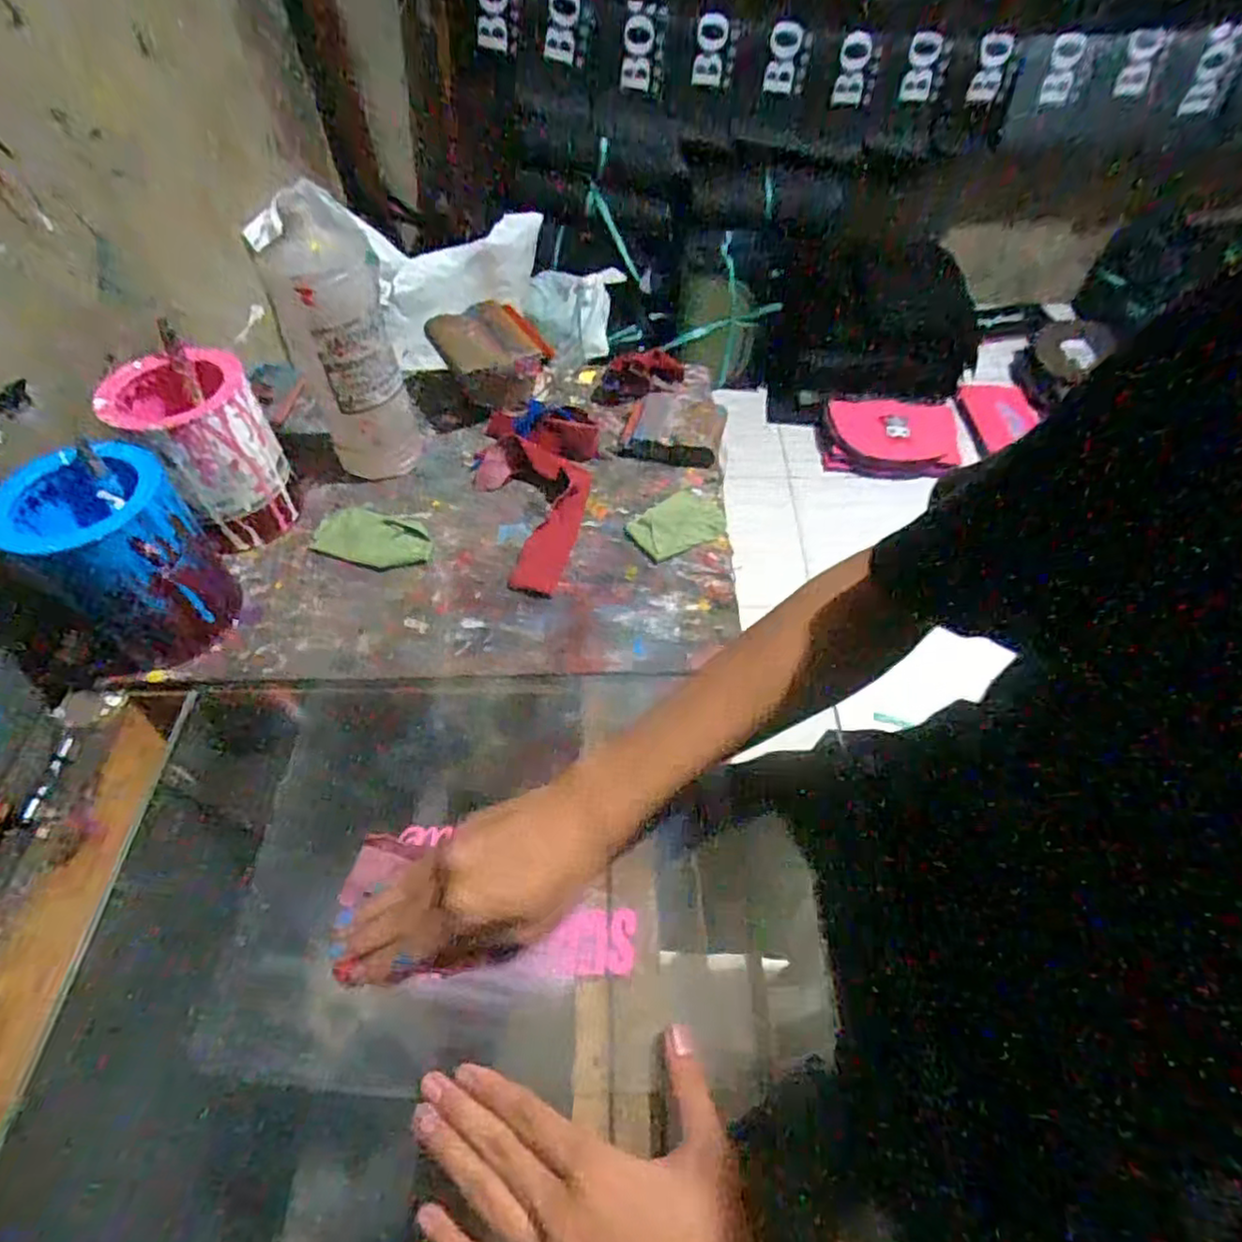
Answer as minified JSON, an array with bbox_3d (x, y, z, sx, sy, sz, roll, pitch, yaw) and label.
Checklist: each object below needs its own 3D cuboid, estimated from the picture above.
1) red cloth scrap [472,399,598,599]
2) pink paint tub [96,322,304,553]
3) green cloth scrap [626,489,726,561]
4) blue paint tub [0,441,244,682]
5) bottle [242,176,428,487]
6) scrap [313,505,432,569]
[{"bbox_3d":[-0.089,-0.125,0.645,0.114,0.033,0.226,2,52,3],"label":"red cloth scrap"},{"bbox_3d":[-0.356,-0.147,0.596,0.100,0.143,0.093,-1,52,1],"label":"pink paint tub"},{"bbox_3d":[0.052,-0.092,0.634,0.086,0.005,0.066,-27,56,-18],"label":"green cloth scrap"},{"bbox_3d":[-0.376,-0.046,0.522,0.114,0.141,0.108,-27,56,-18],"label":"blue paint tub"},{"bbox_3d":[-0.245,-0.248,0.612,0.083,0.242,0.082,-13,53,-8],"label":"bottle"},{"bbox_3d":[-0.224,-0.078,0.627,0.108,0.008,0.061,15,54,13],"label":"scrap"}]

